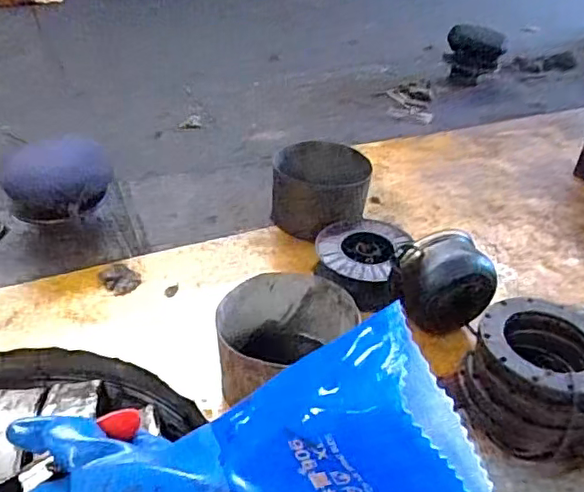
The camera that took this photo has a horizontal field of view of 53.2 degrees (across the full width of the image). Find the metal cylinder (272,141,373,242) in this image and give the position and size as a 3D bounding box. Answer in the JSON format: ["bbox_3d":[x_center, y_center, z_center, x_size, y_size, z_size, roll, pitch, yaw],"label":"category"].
[{"bbox_3d":[0.080,-0.160,1.775,0.290,0.224,0.233,8,38,3],"label":"metal cylinder"}]

